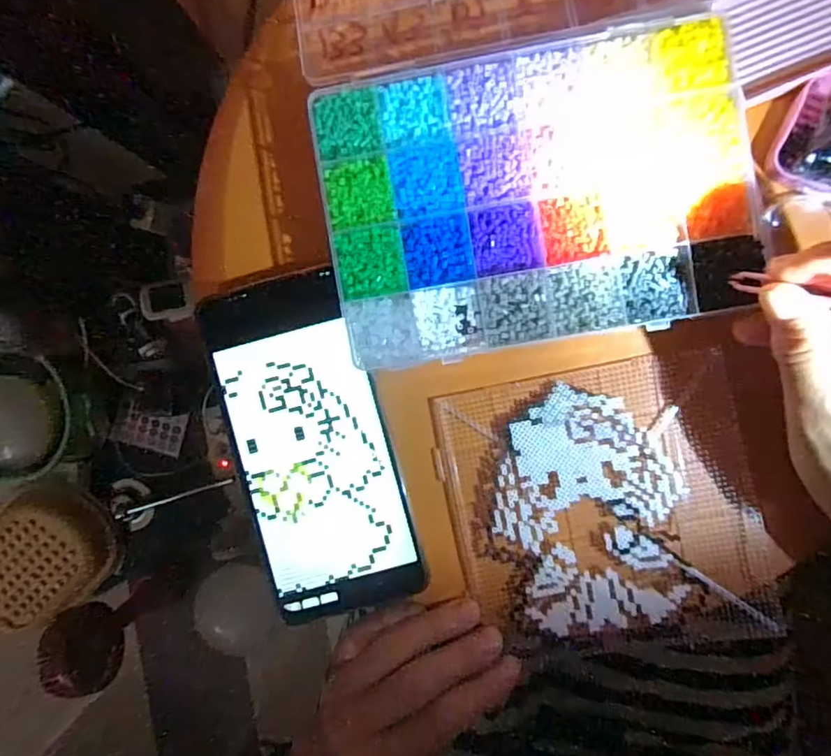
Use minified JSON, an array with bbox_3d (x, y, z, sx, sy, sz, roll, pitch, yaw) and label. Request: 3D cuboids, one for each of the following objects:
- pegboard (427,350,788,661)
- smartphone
[{"bbox_3d":[0.092,0.064,0.264,0.146,0.010,0.137,-11,87,4],"label":"pegboard"},{"bbox_3d":[-0.050,0.034,0.259,0.074,0.014,0.162,-15,93,4],"label":"smartphone"}]

